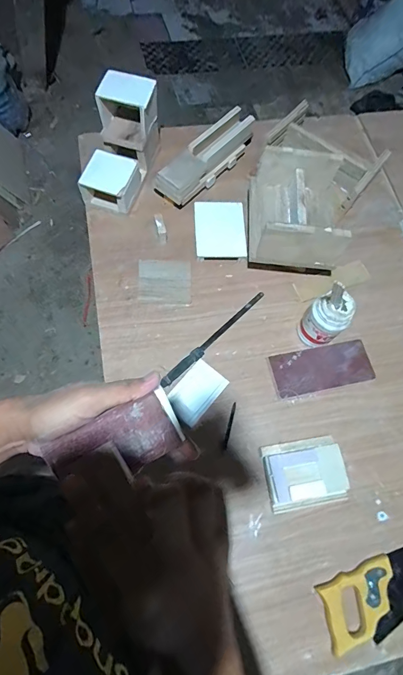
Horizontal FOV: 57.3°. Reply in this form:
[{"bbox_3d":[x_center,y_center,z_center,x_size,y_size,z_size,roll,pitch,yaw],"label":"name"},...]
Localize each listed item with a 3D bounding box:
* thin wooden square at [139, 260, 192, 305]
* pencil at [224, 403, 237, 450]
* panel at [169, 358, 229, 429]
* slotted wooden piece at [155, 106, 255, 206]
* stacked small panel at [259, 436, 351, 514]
[{"bbox_3d":[-0.080,-0.123,0.808,0.111,0.012,0.102,2,73,-8],"label":"thin wooden square"},{"bbox_3d":[0.056,0.173,0.720,0.008,0.007,0.090,14,68,3],"label":"pencil"},{"bbox_3d":[-0.009,0.109,0.735,0.076,0.007,0.114,40,72,13],"label":"panel"},{"bbox_3d":[0.016,-0.438,0.894,0.083,0.069,0.292,42,72,12],"label":"slotted wooden piece"},{"bbox_3d":[0.189,0.247,0.671,0.143,0.048,0.112,-8,68,-6],"label":"stacked small panel"}]

